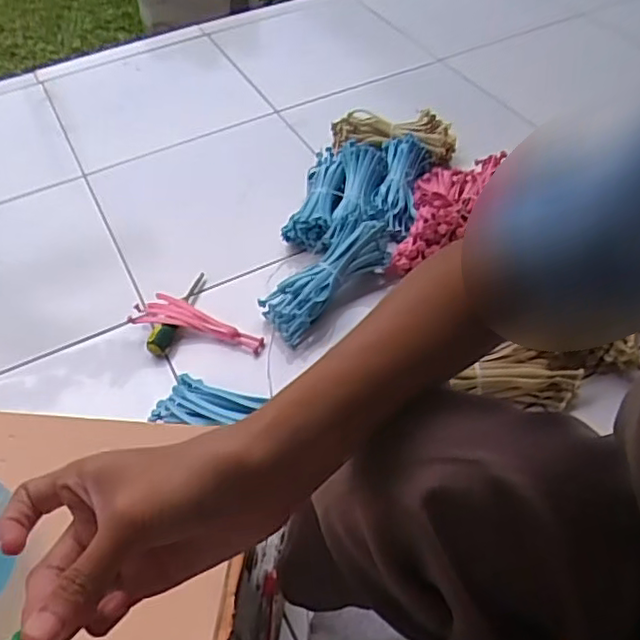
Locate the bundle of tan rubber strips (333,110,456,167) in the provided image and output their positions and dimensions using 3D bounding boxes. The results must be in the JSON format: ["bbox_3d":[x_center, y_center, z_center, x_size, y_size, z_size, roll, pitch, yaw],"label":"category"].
[{"bbox_3d":[0.131,-0.340,1.135,0.228,0.054,0.082,17,53,16],"label":"bundle of tan rubber strips"}]

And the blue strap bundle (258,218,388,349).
[{"bbox_3d":[0.013,-0.066,0.912,0.229,0.052,0.079,-44,60,-13],"label":"blue strap bundle"}]

